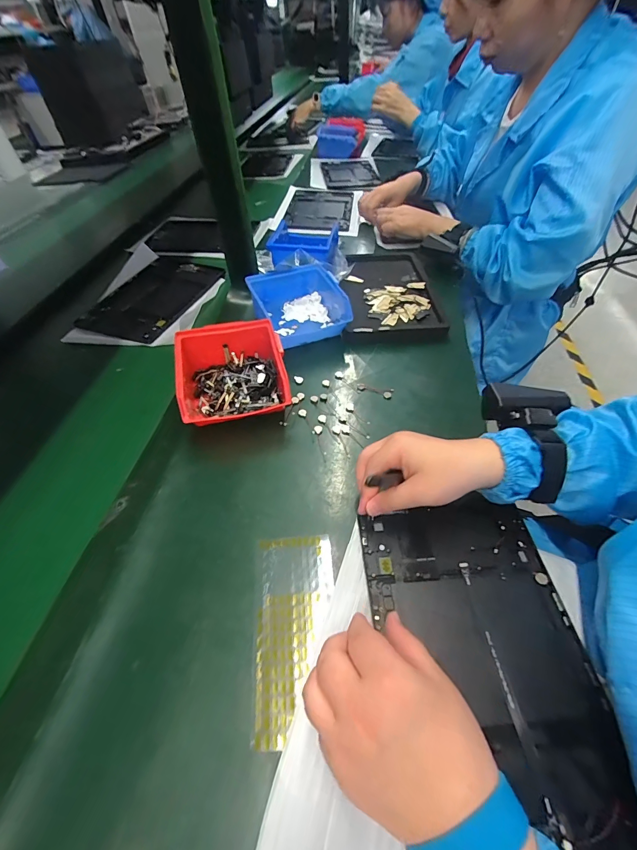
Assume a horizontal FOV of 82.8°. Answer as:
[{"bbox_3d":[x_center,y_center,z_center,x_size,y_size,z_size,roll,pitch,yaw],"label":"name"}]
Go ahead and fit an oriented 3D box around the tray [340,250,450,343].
[{"bbox_3d":[0.117,-0.226,0.613,0.147,0.022,0.257,-1,50,3],"label":"tray"}]

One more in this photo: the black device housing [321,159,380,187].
[{"bbox_3d":[0.092,-0.732,1.046,0.151,0.011,0.246,-6,47,1],"label":"black device housing"}]

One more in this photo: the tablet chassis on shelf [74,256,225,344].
[{"bbox_3d":[-0.285,-0.232,0.641,0.147,0.011,0.246,17,54,8],"label":"tablet chassis on shelf"}]

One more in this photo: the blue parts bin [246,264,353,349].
[{"bbox_3d":[-0.029,-0.177,0.543,0.125,0.057,0.128,-15,51,-9],"label":"blue parts bin"}]

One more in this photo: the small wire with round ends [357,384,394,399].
[{"bbox_3d":[0.074,-0.046,0.477,0.046,0.004,0.019,15,53,16],"label":"small wire with round ends"}]

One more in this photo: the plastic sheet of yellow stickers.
[{"bbox_3d":[-0.019,0.164,0.298,0.064,0.004,0.146,-2,49,-2],"label":"plastic sheet of yellow stickers"}]

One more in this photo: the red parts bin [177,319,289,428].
[{"bbox_3d":[-0.106,-0.059,0.447,0.128,0.069,0.139,-14,51,-7],"label":"red parts bin"}]

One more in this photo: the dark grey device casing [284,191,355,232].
[{"bbox_3d":[0.004,-0.521,0.874,0.152,0.017,0.220,4,51,7],"label":"dark grey device casing"}]

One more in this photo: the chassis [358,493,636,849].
[{"bbox_3d":[0.126,0.170,0.282,0.150,0.007,0.232,-7,50,-2],"label":"chassis"}]

